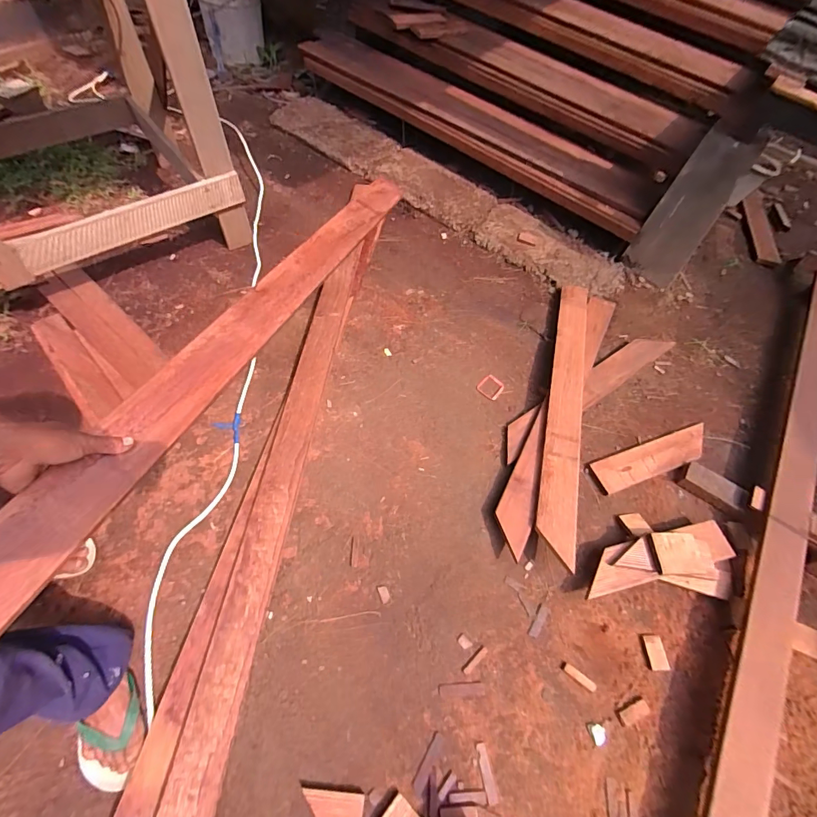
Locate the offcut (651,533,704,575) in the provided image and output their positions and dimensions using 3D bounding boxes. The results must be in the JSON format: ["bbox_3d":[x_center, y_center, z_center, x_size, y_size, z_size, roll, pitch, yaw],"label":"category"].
[{"bbox_3d":[0.593,0.319,0.928,0.105,0.021,0.090,4,60,-5],"label":"offcut"}]

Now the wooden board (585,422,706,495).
[{"bbox_3d":[0.661,0.133,1.130,0.366,0.013,0.093,-15,63,-15],"label":"wooden board"}]

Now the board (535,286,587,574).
[{"bbox_3d":[0.429,-0.029,1.147,0.087,0.022,0.919,7,56,16],"label":"board"}]

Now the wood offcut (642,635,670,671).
[{"bbox_3d":[0.521,0.515,0.885,0.037,0.016,0.065,-1,61,-5],"label":"wood offcut"}]

